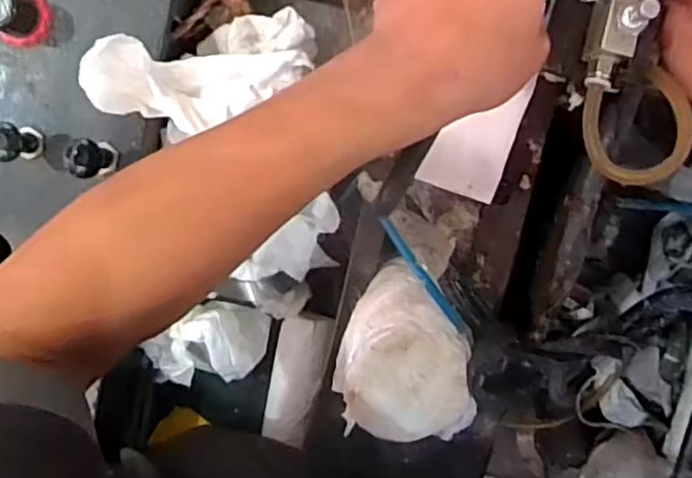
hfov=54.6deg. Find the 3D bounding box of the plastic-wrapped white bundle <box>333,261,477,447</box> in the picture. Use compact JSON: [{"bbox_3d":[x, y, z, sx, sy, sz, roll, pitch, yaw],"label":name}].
[{"bbox_3d":[0.036,0.082,0.439,0.084,0.080,0.121,-12,97,1],"label":"plastic-wrapped white bundle"}]

